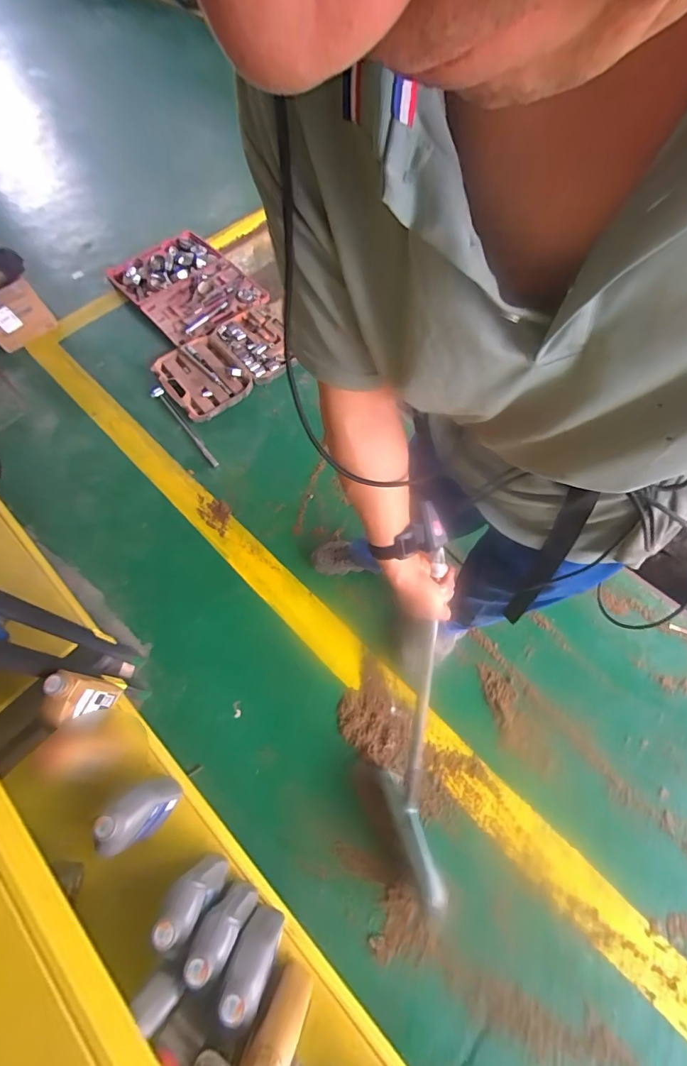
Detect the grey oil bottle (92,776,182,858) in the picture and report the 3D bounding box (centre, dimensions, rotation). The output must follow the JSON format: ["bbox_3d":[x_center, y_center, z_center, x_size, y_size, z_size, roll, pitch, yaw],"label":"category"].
[{"bbox_3d":[-0.388,0.535,0.800,0.064,0.192,0.107,22,67,13],"label":"grey oil bottle"}]

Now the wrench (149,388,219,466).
[{"bbox_3d":[-0.627,-0.426,1.661,0.049,0.045,0.506,-37,67,-14],"label":"wrench"}]

